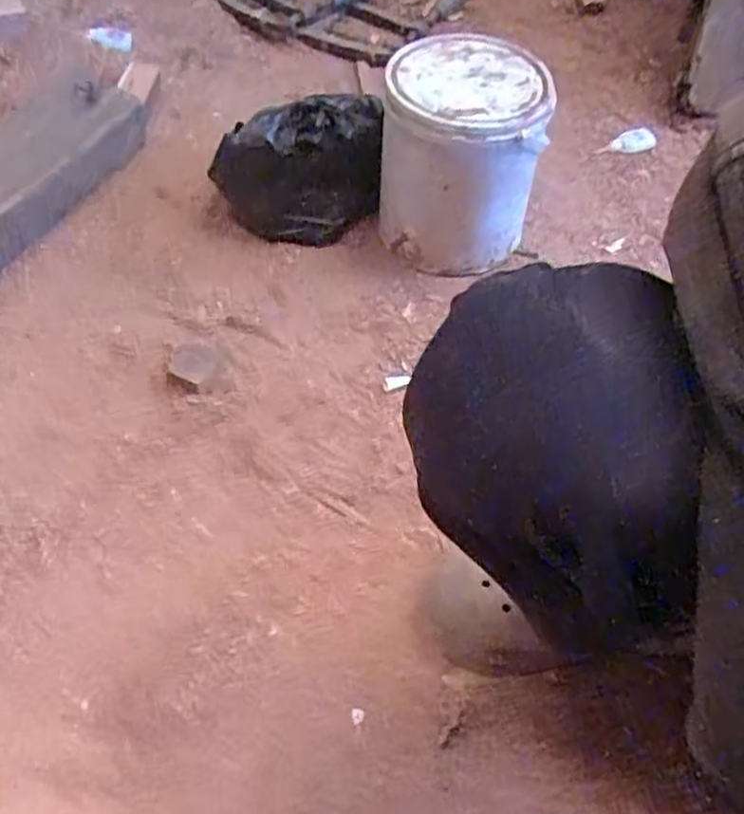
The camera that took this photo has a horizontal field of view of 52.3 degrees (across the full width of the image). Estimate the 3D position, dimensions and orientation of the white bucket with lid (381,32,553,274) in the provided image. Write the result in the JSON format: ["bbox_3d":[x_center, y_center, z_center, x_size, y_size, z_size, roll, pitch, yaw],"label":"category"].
[{"bbox_3d":[0.097,-0.276,0.851,0.166,0.196,0.174,2,54,-3],"label":"white bucket with lid"}]

